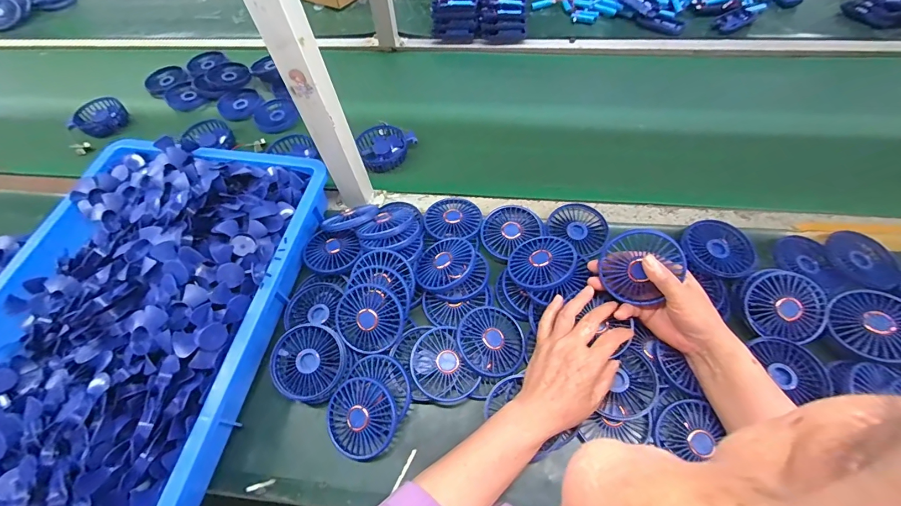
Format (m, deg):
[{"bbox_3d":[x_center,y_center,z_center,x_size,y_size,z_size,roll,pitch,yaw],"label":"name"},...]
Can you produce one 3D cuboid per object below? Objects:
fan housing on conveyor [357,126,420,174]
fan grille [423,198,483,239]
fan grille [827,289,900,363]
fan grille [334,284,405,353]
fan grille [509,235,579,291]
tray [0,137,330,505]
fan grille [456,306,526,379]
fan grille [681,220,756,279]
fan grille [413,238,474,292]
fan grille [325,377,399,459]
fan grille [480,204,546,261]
[{"bbox_3d":[-0.113,-0.192,0.704,0.097,0.029,0.086,-20,58,-8],"label":"fan housing on conveyor"},{"bbox_3d":[0.005,-0.054,0.606,0.084,0.020,0.081,-2,58,3],"label":"fan grille"},{"bbox_3d":[0.495,0.084,0.461,0.084,0.021,0.084,-3,60,20],"label":"fan grille"},{"bbox_3d":[-0.104,0.083,0.508,0.082,0.013,0.088,0,87,3],"label":"fan grille"},{"bbox_3d":[0.119,0.010,0.519,0.086,0.010,0.081,-14,47,16],"label":"fan grille"},{"bbox_3d":[-0.422,0.082,0.493,0.376,0.105,0.566,7,59,9],"label":"tray"},{"bbox_3d":[0.052,0.111,0.499,0.085,0.023,0.085,7,64,-14],"label":"fan grille"},{"bbox_3d":[0.368,-0.007,0.543,0.089,0.012,0.087,35,66,23],"label":"fan grille"},{"bbox_3d":[-0.006,0.014,0.545,0.080,0.015,0.085,3,54,27],"label":"fan grille"},{"bbox_3d":[-0.106,0.194,0.467,0.087,0.016,0.085,-4,76,16],"label":"fan grille"},{"bbox_3d":[0.086,-0.036,0.583,0.086,0.016,0.076,-32,61,-15],"label":"fan grille"}]

